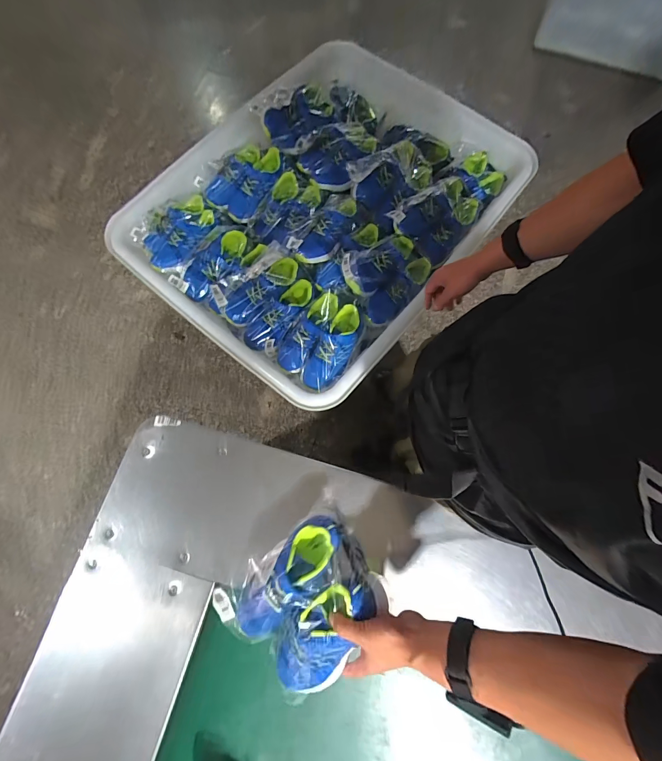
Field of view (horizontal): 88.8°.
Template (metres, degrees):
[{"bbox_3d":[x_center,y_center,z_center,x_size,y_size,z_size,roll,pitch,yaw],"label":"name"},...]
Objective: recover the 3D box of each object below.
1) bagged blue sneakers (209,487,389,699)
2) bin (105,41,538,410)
[{"bbox_3d":[-0.038,0.340,0.523,0.249,0.101,0.197,-41,77,-10],"label":"bagged blue sneakers"},{"bbox_3d":[-0.005,-0.477,0.880,0.726,0.155,0.955,39,78,9],"label":"bin"}]

